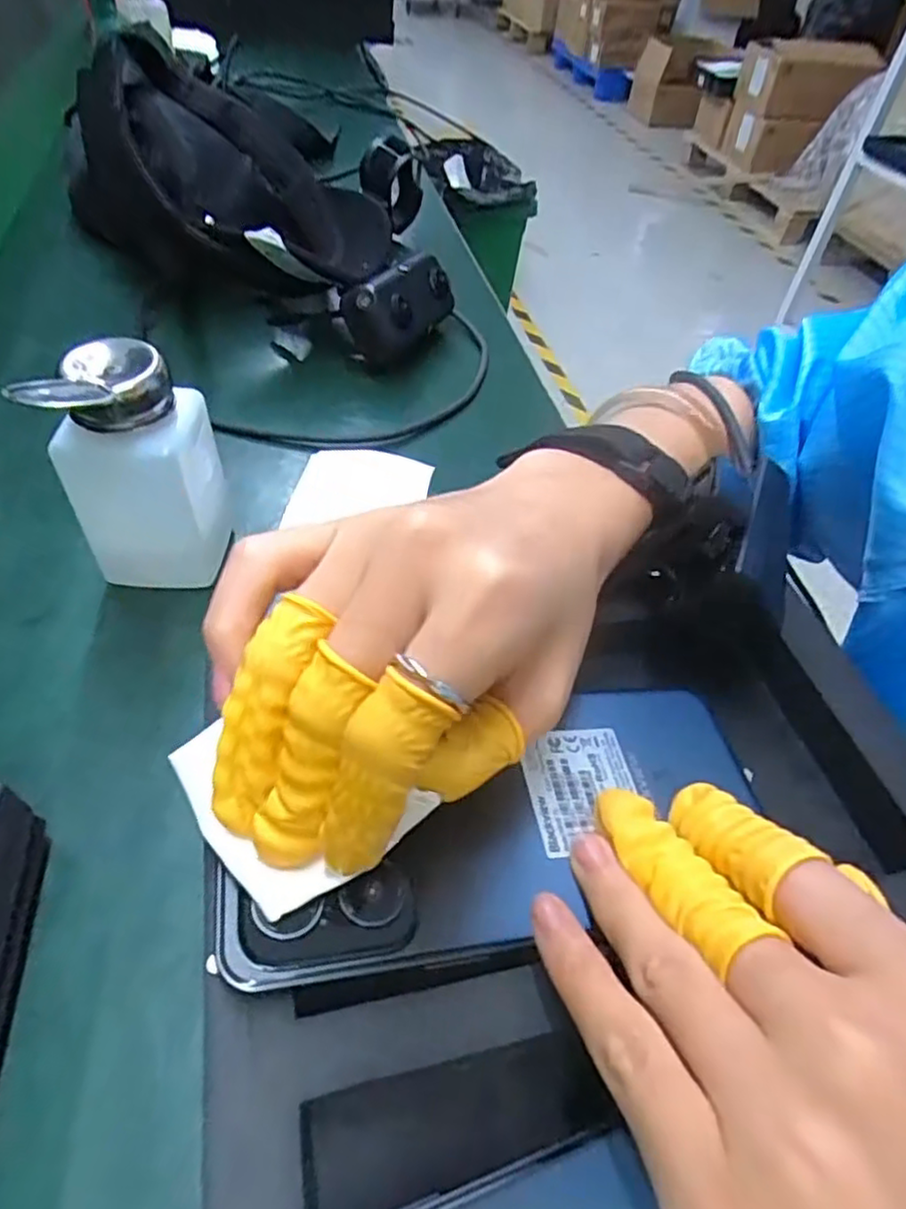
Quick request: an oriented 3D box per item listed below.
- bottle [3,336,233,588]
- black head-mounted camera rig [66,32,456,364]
[{"bbox_3d":[-0.132,-0.056,0.287,0.059,0.107,0.051,-4,49,-9],"label":"bottle"},{"bbox_3d":[-0.137,-0.278,0.463,0.304,0.114,0.154,44,57,12],"label":"black head-mounted camera rig"}]

